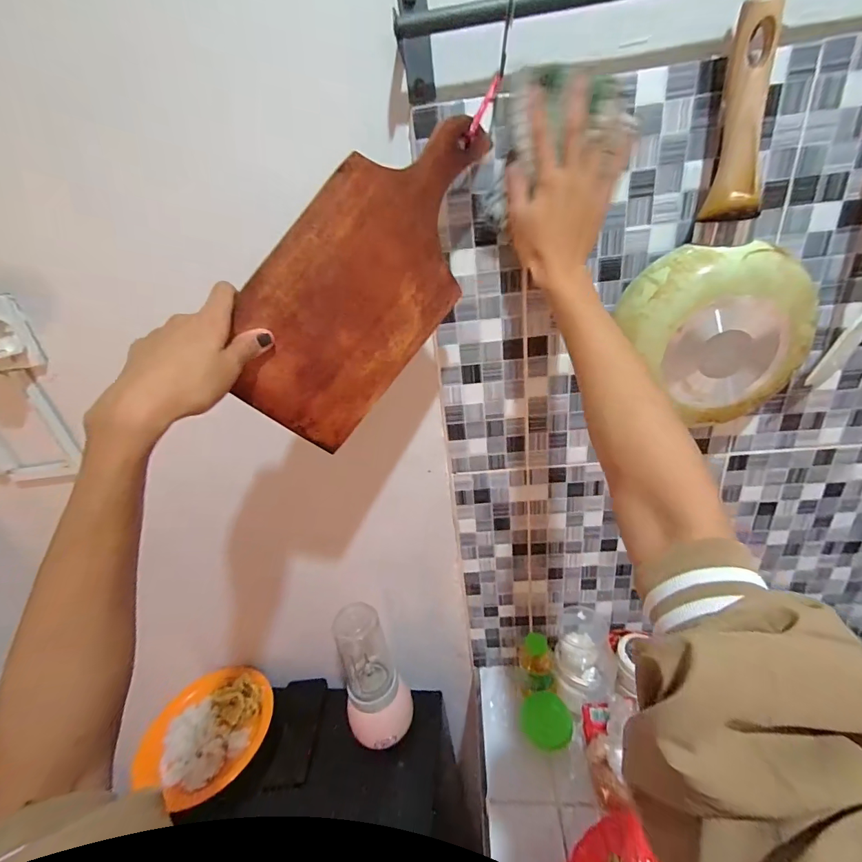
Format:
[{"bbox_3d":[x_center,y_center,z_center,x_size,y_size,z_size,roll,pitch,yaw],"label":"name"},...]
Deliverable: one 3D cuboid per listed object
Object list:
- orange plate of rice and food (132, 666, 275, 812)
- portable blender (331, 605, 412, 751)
[{"bbox_3d":[-0.367,0.489,0.679,0.195,0.039,0.185,-6,26,3],"label":"orange plate of rice and food"},{"bbox_3d":[-0.090,0.368,0.629,0.093,0.235,0.093,-15,27,-15],"label":"portable blender"}]

